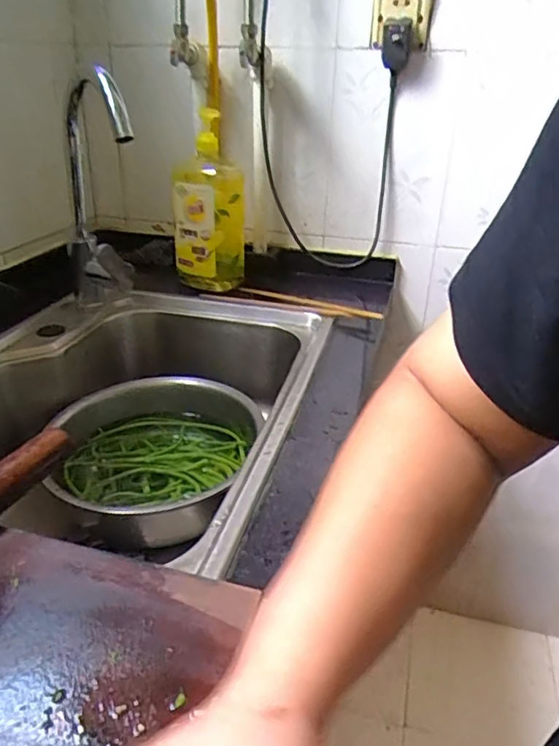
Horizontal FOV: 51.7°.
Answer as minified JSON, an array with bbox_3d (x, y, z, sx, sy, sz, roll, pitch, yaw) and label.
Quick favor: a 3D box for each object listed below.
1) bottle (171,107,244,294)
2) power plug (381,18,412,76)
[{"bbox_3d":[-0.117,-0.267,0.936,0.117,0.247,0.092,-6,28,-5],"label":"bottle"},{"bbox_3d":[0.174,-0.488,0.862,0.040,0.068,0.035,-4,28,-1],"label":"power plug"}]

